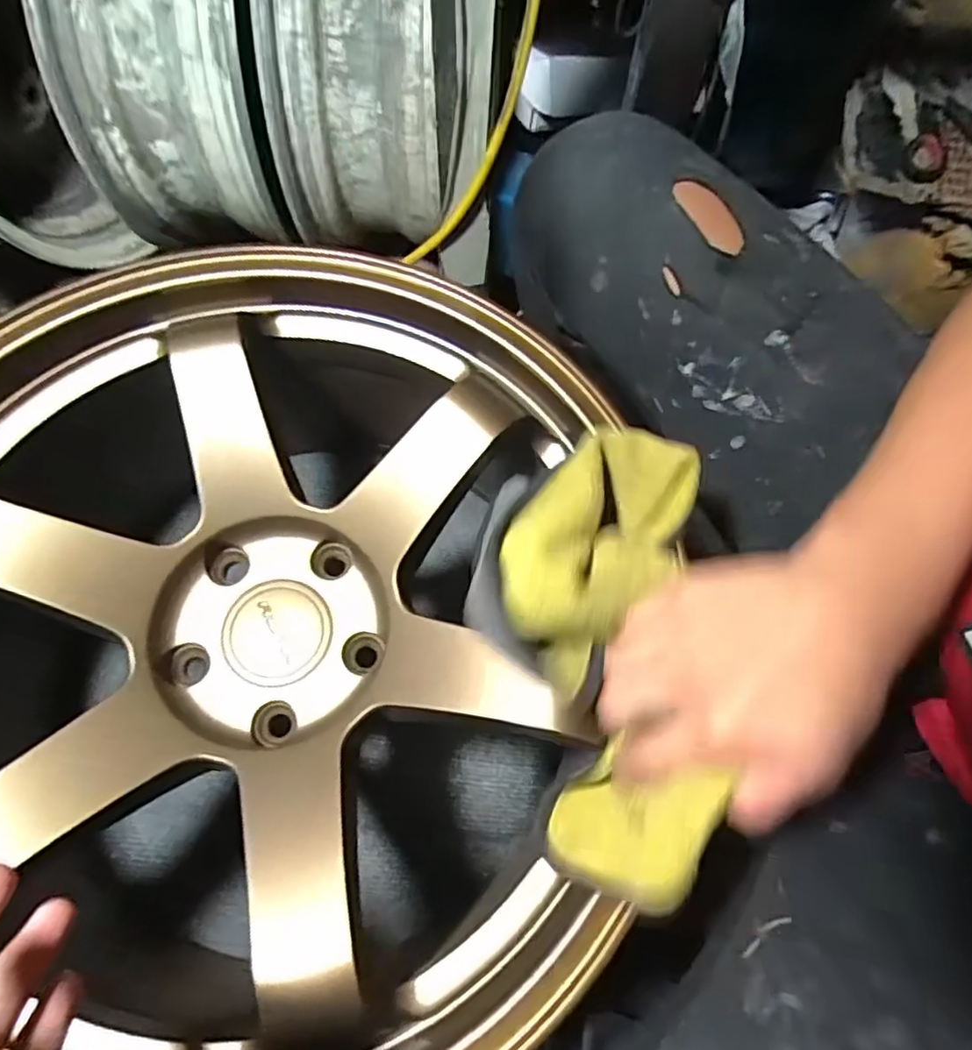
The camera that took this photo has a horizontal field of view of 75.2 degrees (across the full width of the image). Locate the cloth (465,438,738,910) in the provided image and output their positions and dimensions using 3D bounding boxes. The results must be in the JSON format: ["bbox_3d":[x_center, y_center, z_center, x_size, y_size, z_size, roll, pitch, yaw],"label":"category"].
[{"bbox_3d":[0.054,0.058,0.326,0.120,0.082,0.232,1,73,-2],"label":"cloth"}]

